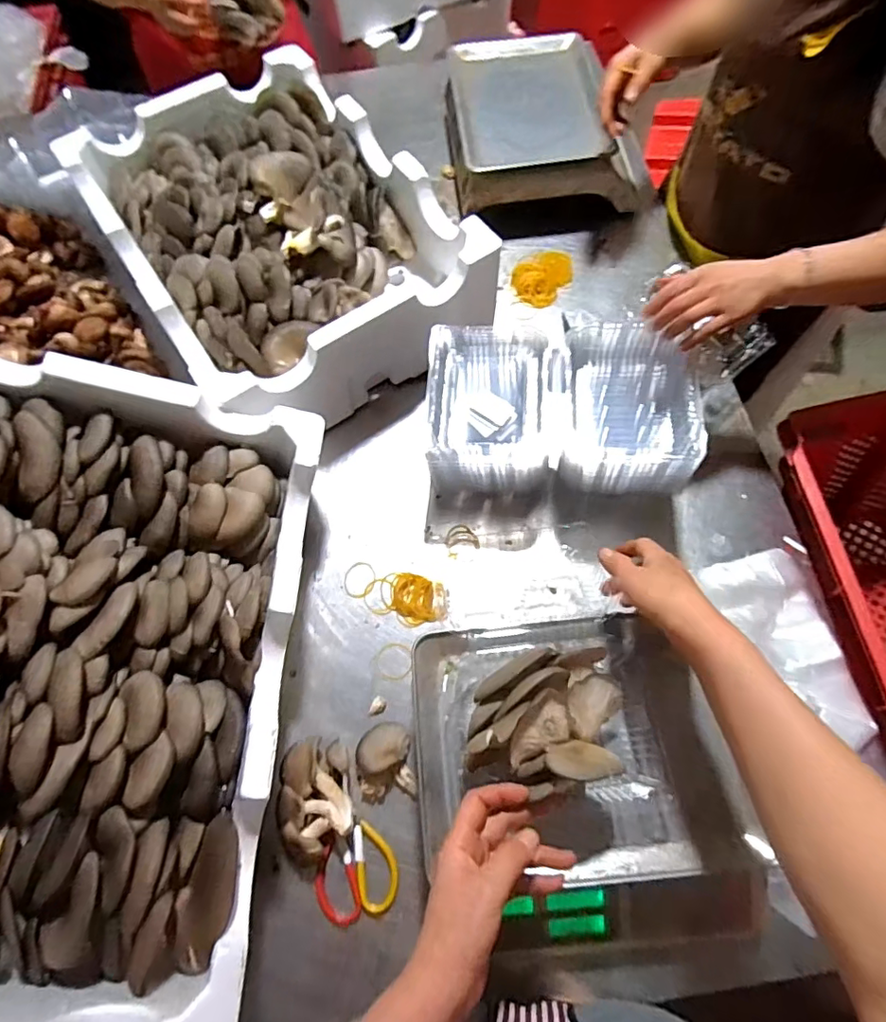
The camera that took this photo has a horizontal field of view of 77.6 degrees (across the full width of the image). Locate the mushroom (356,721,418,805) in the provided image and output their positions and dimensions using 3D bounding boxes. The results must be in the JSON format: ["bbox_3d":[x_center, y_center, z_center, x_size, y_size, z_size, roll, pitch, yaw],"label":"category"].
[{"bbox_3d":[-0.067,0.282,0.619,0.068,0.035,0.081,-9,67,-2],"label":"mushroom"}]

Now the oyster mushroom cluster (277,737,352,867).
[{"bbox_3d":[-0.140,0.317,0.605,0.084,0.031,0.123,-11,68,-3],"label":"oyster mushroom cluster"}]

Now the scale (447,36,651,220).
[{"bbox_3d":[0.176,-0.670,0.960,0.334,0.111,0.360,-6,67,-1],"label":"scale"}]

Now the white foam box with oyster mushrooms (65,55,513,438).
[{"bbox_3d":[-0.248,-0.411,0.836,0.412,0.163,0.578,-33,70,-11],"label":"white foam box with oyster mushrooms"}]

